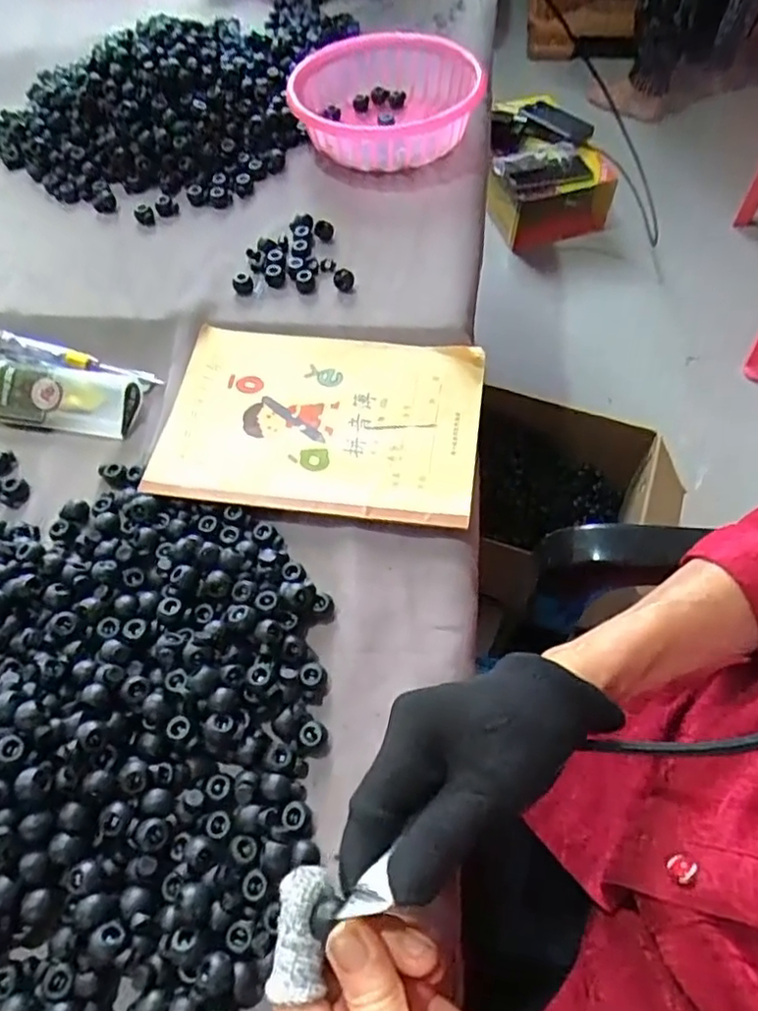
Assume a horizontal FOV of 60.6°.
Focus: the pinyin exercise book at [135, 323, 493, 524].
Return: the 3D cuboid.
[{"bbox_3d":[-0.037,-0.058,0.429,0.200,0.008,0.141,6,59,6],"label":"pinyin exercise book"}]

